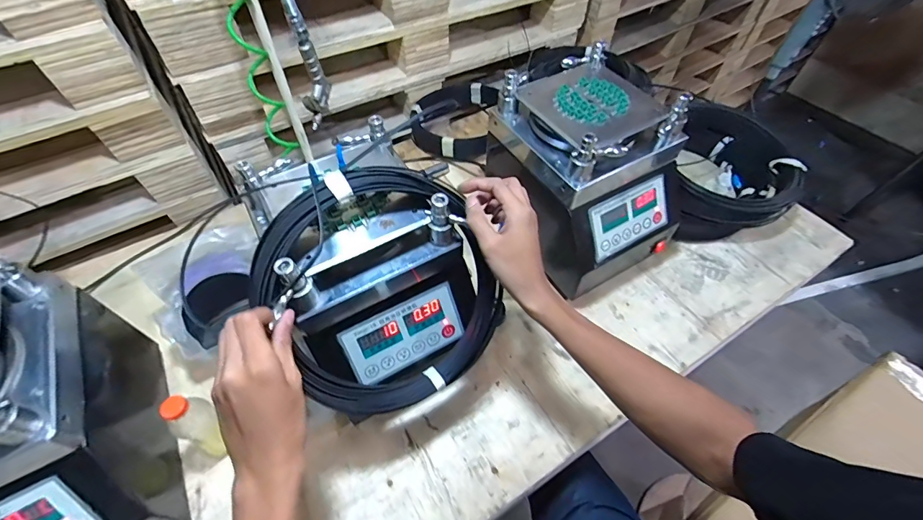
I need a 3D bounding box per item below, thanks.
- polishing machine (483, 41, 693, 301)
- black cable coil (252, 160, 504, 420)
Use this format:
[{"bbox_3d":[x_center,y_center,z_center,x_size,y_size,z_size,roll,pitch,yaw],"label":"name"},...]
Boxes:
[{"bbox_3d":[0.212,-0.141,0.693,0.229,0.279,0.287,-29,59,-19],"label":"polishing machine"},{"bbox_3d":[-0.094,0.036,0.474,0.235,0.296,0.065,-30,17,-17],"label":"black cable coil"}]

